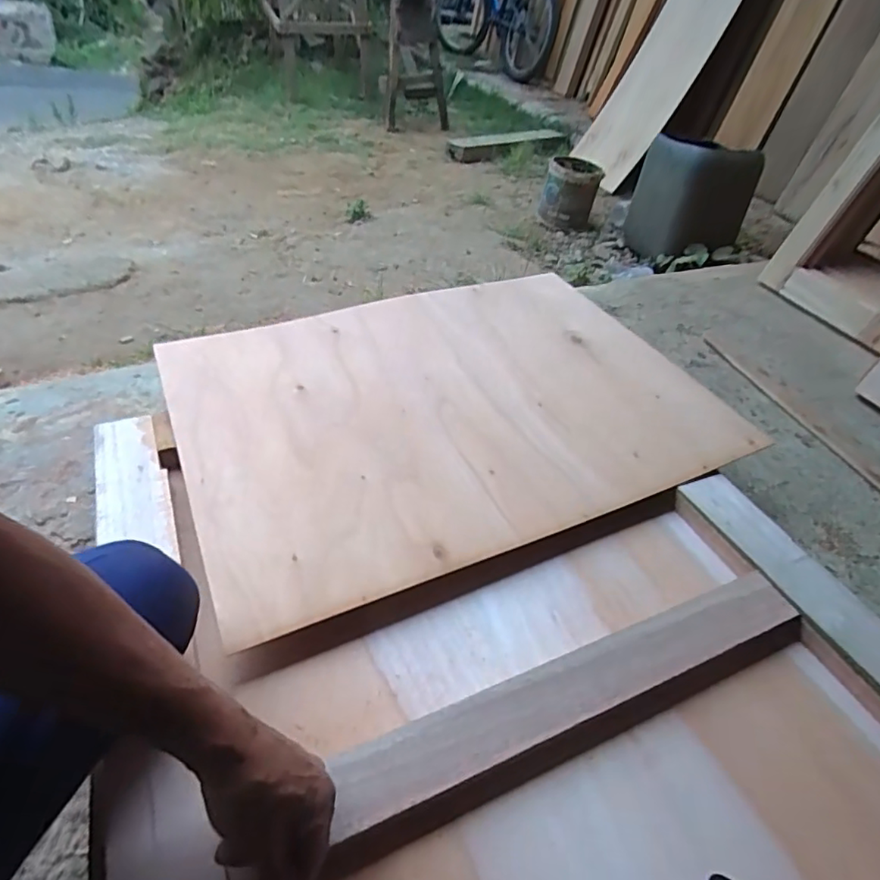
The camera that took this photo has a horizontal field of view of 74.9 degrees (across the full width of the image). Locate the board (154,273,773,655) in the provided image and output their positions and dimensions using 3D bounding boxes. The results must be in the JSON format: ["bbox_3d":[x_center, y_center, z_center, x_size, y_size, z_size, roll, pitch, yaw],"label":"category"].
[{"bbox_3d":[0.013,-0.056,0.826,0.716,0.024,0.527,-16,48,-22],"label":"board"}]

